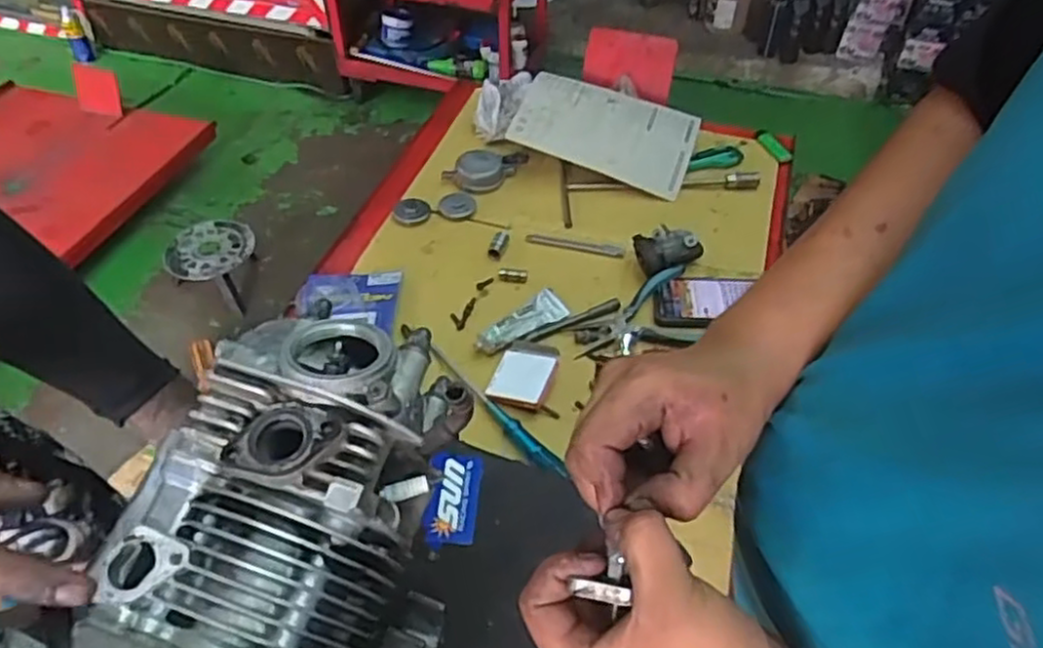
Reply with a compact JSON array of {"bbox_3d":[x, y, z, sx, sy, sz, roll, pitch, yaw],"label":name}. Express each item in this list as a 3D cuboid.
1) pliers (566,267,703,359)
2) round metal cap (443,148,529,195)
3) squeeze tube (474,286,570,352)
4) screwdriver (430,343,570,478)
[{"bbox_3d":[0.138,-0.013,0.914,0.159,0.028,0.108,-11,48,-7],"label":"pliers"},{"bbox_3d":[-0.051,-0.232,1.109,0.129,0.034,0.060,-15,48,-10],"label":"round metal cap"},{"bbox_3d":[0.003,-0.001,0.904,0.130,0.029,0.039,-36,55,-27],"label":"squeeze tube"},{"bbox_3d":[-0.029,0.095,0.818,0.017,0.022,0.231,-32,53,-24],"label":"screwdriver"}]

